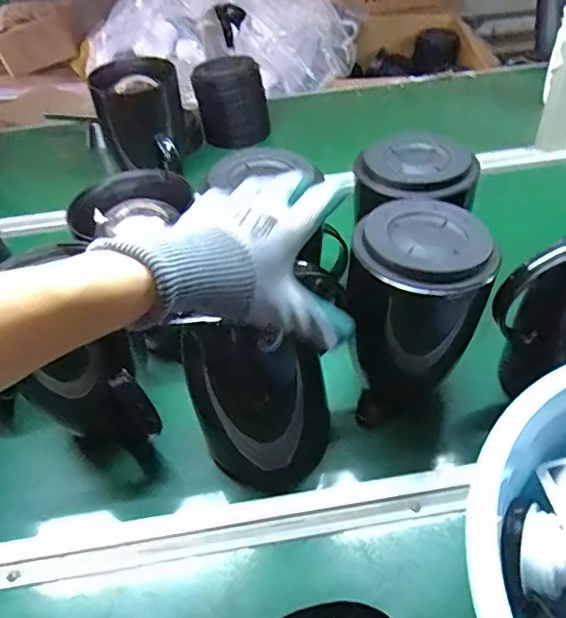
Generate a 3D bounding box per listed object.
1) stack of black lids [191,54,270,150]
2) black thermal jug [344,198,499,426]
[{"bbox_3d":[-0.093,-0.374,1.022,0.128,0.129,0.143,-5,44,0],"label":"stack of black lids"},{"bbox_3d":[0.120,0.005,0.556,0.119,0.196,0.110,-8,46,-3],"label":"black thermal jug"}]

